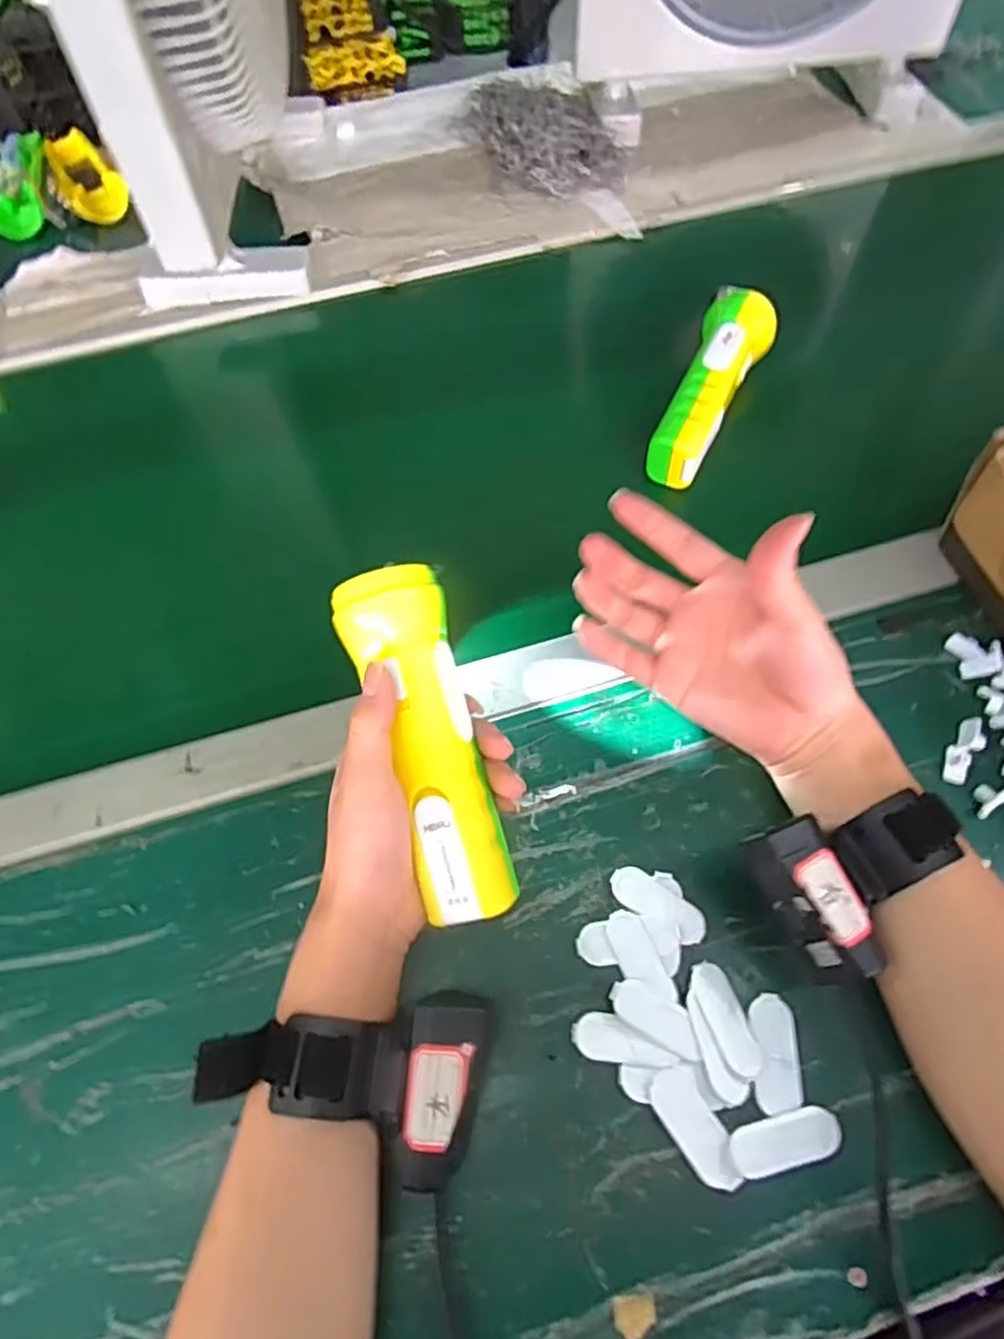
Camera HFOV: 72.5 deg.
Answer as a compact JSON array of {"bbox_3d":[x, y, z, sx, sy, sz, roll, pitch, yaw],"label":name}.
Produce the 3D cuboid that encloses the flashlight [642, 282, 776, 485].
[{"bbox_3d":[0.158,-0.212,0.495,0.052,0.040,0.182,20,65,13],"label":"flashlight"}]

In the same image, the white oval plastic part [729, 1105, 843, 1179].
[{"bbox_3d":[0.123,0.206,0.298,0.049,0.007,0.018,-14,62,-4],"label":"white oval plastic part"}]

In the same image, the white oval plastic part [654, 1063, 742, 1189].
[{"bbox_3d":[0.086,0.203,0.303,0.023,0.004,0.049,-25,63,-10],"label":"white oval plastic part"}]

